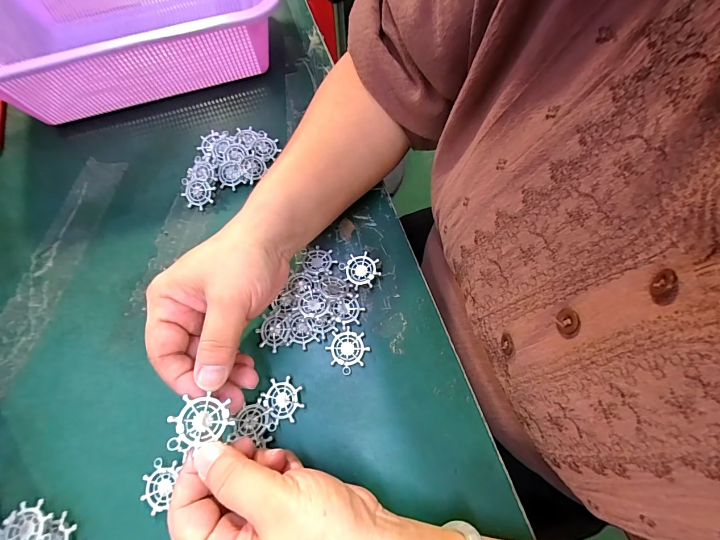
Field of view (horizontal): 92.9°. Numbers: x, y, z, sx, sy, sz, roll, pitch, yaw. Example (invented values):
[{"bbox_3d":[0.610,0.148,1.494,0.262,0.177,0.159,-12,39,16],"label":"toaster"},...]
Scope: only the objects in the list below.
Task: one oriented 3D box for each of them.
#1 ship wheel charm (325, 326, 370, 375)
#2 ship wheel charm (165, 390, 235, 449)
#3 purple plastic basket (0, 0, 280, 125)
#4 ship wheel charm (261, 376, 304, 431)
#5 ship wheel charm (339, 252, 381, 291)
[{"bbox_3d":[-0.009,0.061,0.264,0.030,0.004,0.032,-21,68,-7],"label":"ship wheel charm"},{"bbox_3d":[-0.089,0.083,0.191,0.031,0.004,0.025,-2,66,-27],"label":"ship wheel charm"},{"bbox_3d":[-0.234,-0.267,0.361,0.286,0.091,0.210,-17,69,-4],"label":"purple plastic basket"},{"bbox_3d":[-0.056,0.095,0.250,0.028,0.009,0.031,-28,70,1],"label":"ship wheel charm"},{"bbox_3d":[0.000,0.001,0.288,0.032,0.008,0.030,-10,69,-1],"label":"ship wheel charm"}]

